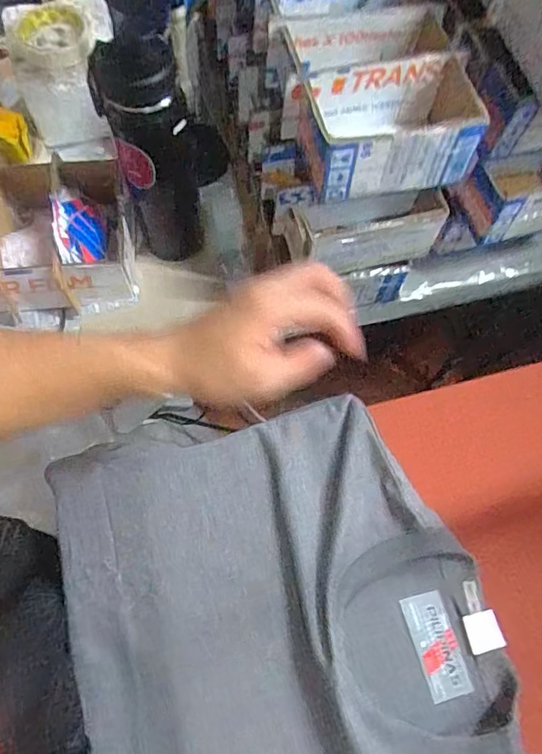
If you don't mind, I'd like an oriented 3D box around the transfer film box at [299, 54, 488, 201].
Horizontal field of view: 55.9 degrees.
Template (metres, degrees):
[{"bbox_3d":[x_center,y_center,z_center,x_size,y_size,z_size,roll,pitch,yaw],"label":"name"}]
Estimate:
[{"bbox_3d":[0.117,-0.240,0.492,0.173,0.076,0.106,-12,69,-7],"label":"transfer film box"}]

